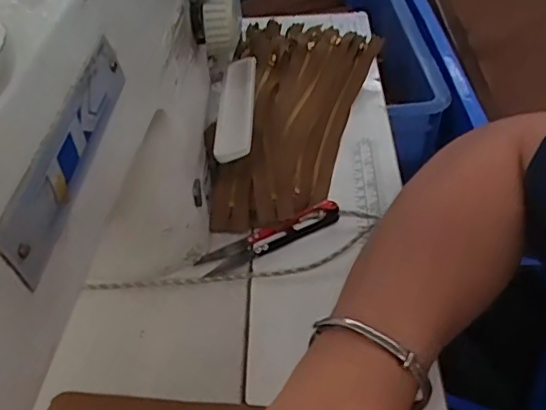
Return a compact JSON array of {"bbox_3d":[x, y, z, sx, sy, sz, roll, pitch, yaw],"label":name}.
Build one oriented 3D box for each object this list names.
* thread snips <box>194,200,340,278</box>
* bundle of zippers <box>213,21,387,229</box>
[{"bbox_3d":[-0.001,0.022,0.399,0.101,0.016,0.022,-22,47,-16],"label":"thread snips"},{"bbox_3d":[0.013,-0.080,0.487,0.120,0.034,0.251,7,46,12],"label":"bundle of zippers"}]

